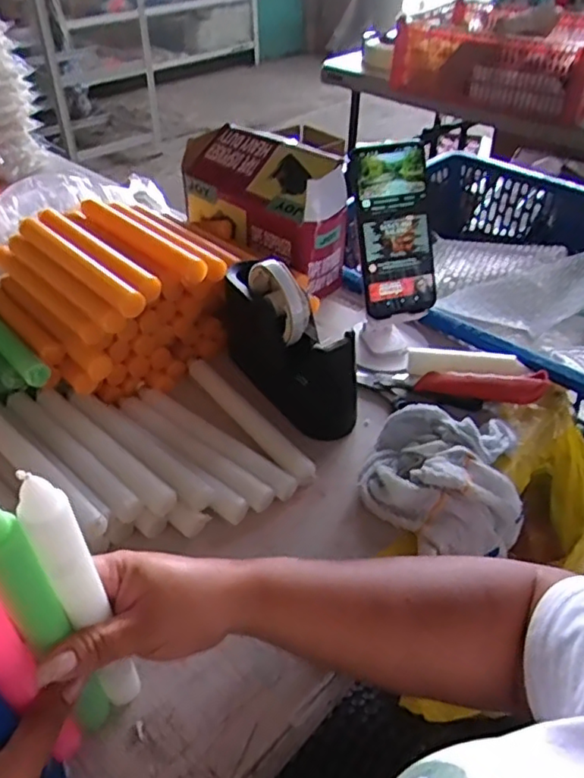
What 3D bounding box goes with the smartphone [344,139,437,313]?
[{"bbox_3d":[0.101,-0.155,0.599,0.074,0.161,0.017,-11,16,-3],"label":"smartphone"}]

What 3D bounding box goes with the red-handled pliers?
[{"bbox_3d":[0.155,-0.003,0.603,0.179,0.033,0.043,11,42,13],"label":"red-handled pliers"}]

